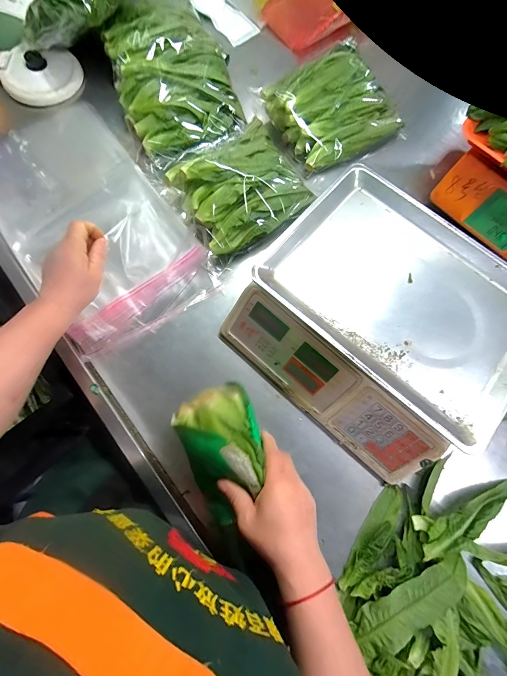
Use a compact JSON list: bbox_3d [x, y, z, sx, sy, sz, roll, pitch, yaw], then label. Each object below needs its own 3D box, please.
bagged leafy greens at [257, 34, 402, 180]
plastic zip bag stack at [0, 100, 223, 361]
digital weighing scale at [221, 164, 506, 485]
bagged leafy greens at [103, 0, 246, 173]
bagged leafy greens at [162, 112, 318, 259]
[{"bbox_3d":[0.146,-0.420,0.551,0.219,0.065,0.182,-29,78,-9],"label":"bagged leafy greens"},{"bbox_3d":[-0.283,-0.206,0.509,0.248,0.026,0.475,-36,80,-10],"label":"plastic zip bag stack"},{"bbox_3d":[0.174,-0.023,0.431,0.333,0.111,0.304,40,78,8],"label":"digital weighing scale"},{"bbox_3d":[-0.150,-0.487,0.560,0.204,0.071,0.367,-17,77,-6],"label":"bagged leafy greens"},{"bbox_3d":[-0.022,-0.250,0.498,0.194,0.076,0.186,-34,79,-10],"label":"bagged leafy greens"}]

